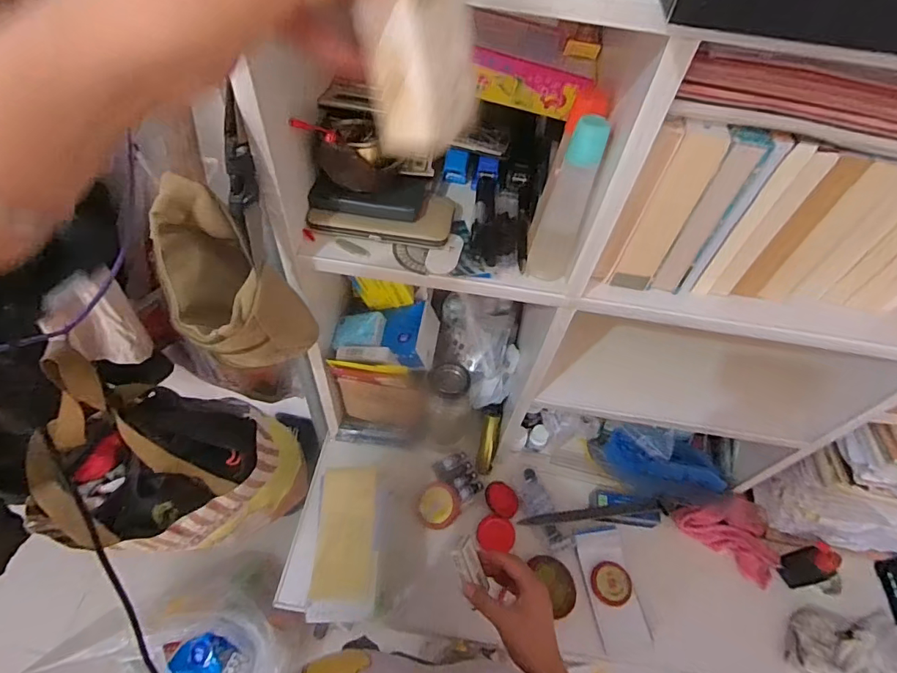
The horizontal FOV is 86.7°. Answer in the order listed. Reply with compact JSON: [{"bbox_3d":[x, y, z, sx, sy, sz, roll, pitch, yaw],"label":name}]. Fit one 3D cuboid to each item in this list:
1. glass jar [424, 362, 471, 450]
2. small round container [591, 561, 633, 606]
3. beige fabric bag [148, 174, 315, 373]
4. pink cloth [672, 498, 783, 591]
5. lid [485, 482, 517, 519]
[{"bbox_3d":[-0.003,0.130,0.810,0.071,0.201,0.070,3,54,-4],"label":"glass jar"},{"bbox_3d":[0.257,0.388,0.750,0.060,0.014,0.060,3,54,-4],"label":"small round container"},{"bbox_3d":[-0.240,-0.057,0.524,0.125,0.168,0.155,-32,63,-25],"label":"beige fabric bag"},{"bbox_3d":[0.480,0.329,0.808,0.170,0.055,0.100,36,59,19],"label":"pink cloth"},{"bbox_3d":[0.089,0.279,0.811,0.061,0.015,0.062,18,37,-14],"label":"lid"}]

